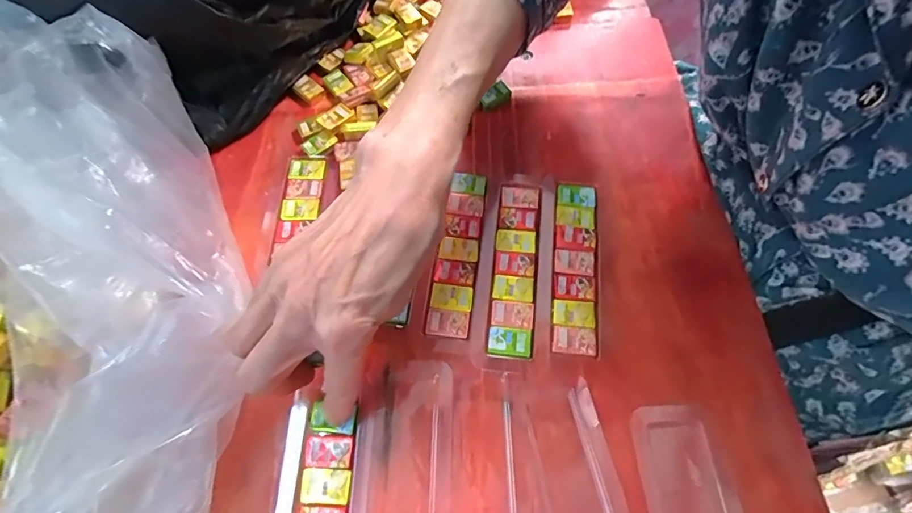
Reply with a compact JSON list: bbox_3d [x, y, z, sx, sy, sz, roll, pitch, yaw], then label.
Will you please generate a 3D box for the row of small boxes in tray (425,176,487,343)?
[{"bbox_3d":[0.002,-0.006,0.292,0.026,0.004,0.117,7,66,5],"label":"row of small boxes in tray"}]

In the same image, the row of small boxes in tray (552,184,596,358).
[{"bbox_3d":[0.076,0.005,0.287,0.025,0.004,0.117,6,66,4],"label":"row of small boxes in tray"}]

